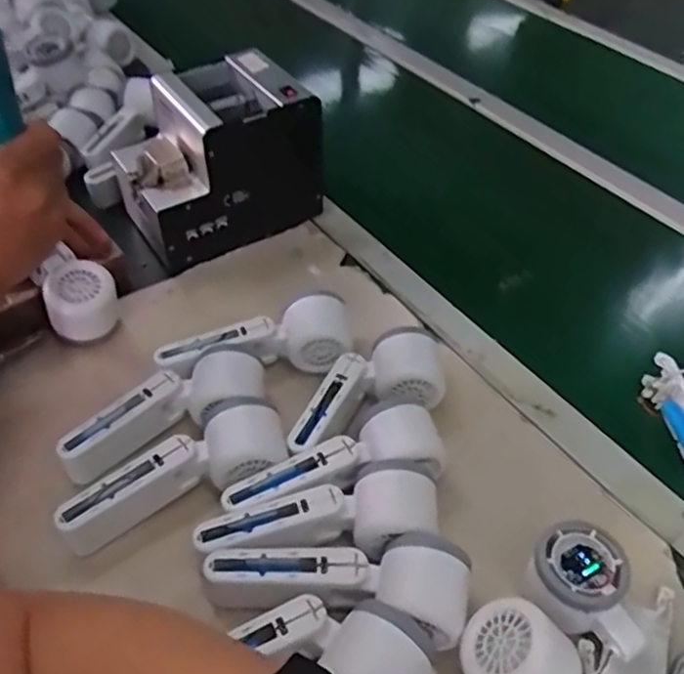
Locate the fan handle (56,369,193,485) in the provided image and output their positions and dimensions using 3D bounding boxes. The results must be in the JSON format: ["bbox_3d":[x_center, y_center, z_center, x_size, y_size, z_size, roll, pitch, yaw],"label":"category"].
[{"bbox_3d":[-0.169,0.069,0.527,0.025,0.040,0.107,36,54,27],"label":"fan handle"}]

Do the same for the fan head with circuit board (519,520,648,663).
[{"bbox_3d":[0.165,0.167,0.448,0.081,0.041,0.062,28,50,21],"label":"fan head with circuit board"}]

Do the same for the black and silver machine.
[{"bbox_3d":[-0.128,-0.183,0.695,0.181,0.148,0.121,-29,54,-28],"label":"black and silver machine"}]

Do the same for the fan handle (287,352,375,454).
[{"bbox_3d":[-0.009,0.061,0.545,0.030,0.039,0.104,23,49,18],"label":"fan handle"}]

